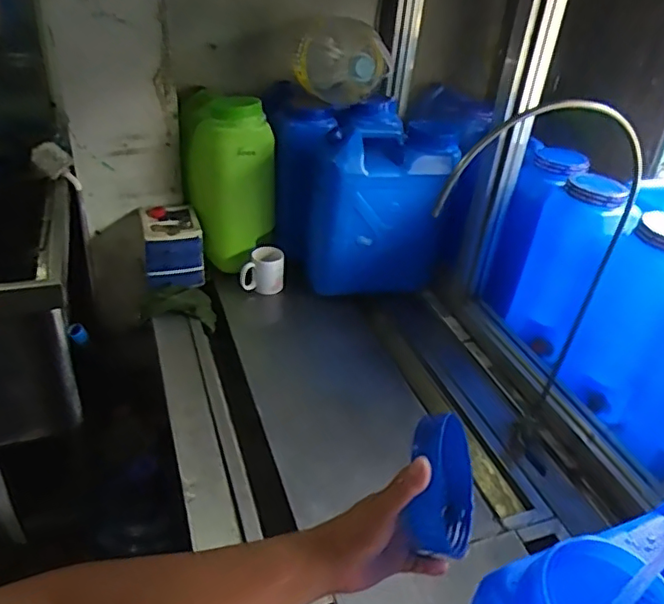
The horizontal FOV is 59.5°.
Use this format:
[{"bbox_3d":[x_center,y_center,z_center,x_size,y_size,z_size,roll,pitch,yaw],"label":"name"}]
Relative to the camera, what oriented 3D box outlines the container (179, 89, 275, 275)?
[{"bbox_3d":[-0.257,-0.290,1.470,0.222,0.414,0.172,-4,35,-13],"label":"container"}]

